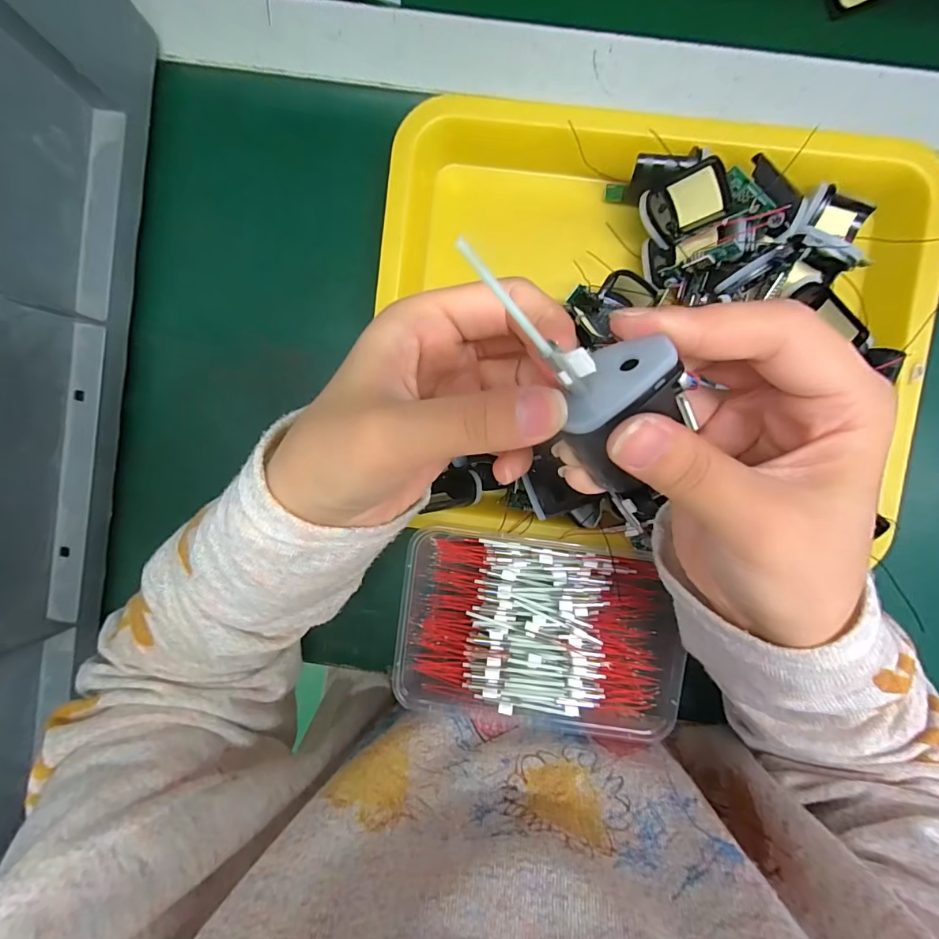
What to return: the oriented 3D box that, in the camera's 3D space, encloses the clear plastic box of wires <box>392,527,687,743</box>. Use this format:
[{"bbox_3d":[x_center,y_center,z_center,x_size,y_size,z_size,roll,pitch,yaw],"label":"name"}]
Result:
[{"bbox_3d":[0.042,0.099,0.280,0.164,0.040,0.112,8,94,1],"label":"clear plastic box of wires"}]

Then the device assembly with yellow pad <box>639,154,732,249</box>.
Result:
[{"bbox_3d":[0.127,-0.157,0.266,0.045,0.013,0.032,-15,121,34],"label":"device assembly with yellow pad"}]

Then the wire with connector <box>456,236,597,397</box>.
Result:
[{"bbox_3d":[0.015,-0.033,0.103,0.053,0.004,0.009,32,95,-39],"label":"wire with connector"}]

